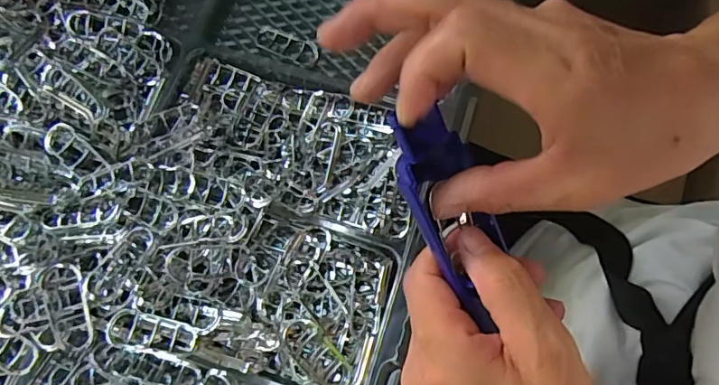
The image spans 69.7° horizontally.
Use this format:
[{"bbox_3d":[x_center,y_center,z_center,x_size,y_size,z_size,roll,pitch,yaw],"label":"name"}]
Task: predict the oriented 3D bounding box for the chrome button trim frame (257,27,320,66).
[{"bbox_3d":[-0.057,-0.114,0.403,0.055,0.006,0.021,26,72,8],"label":"chrome button trim frame"}]

